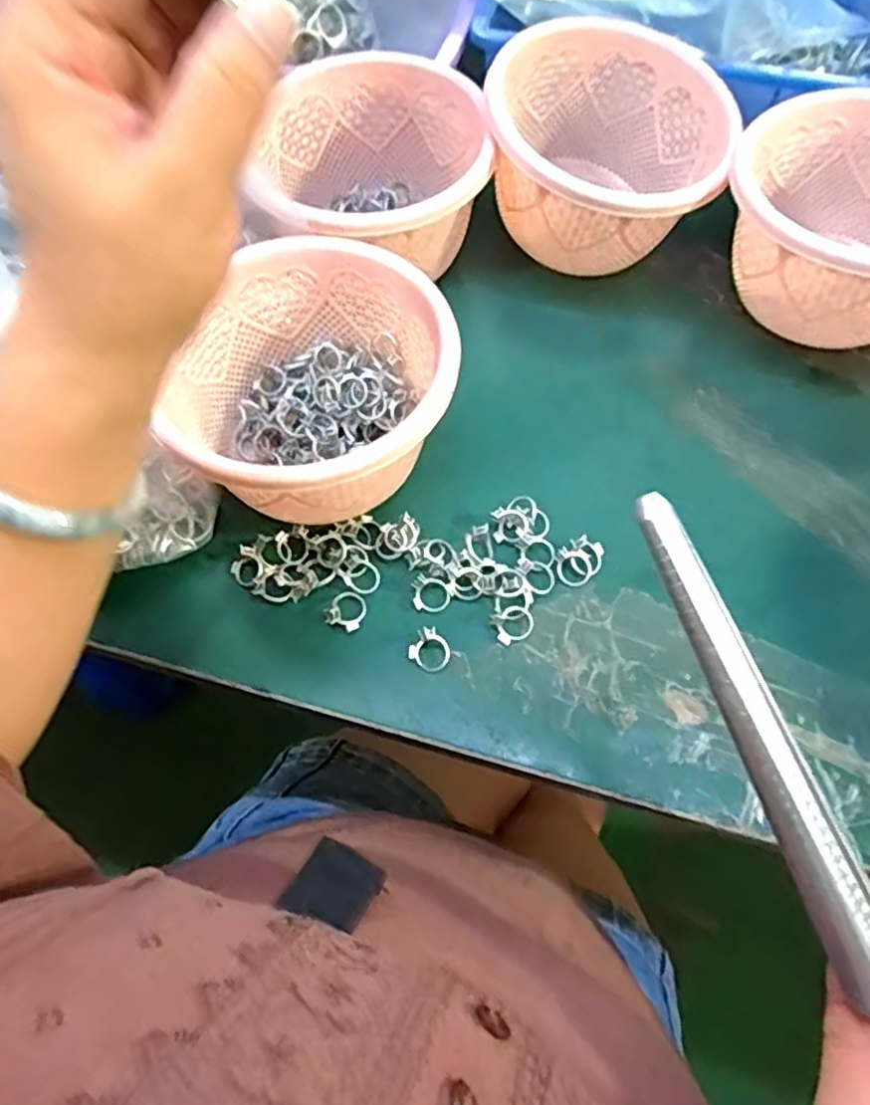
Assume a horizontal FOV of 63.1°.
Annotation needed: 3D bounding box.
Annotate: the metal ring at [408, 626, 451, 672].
[{"bbox_3d":[-0.002,0.048,0.351,0.020,0.007,0.019,0,63,1],"label":"metal ring"}]

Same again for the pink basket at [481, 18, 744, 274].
[{"bbox_3d":[0.104,-0.242,0.439,0.141,0.085,0.139,16,65,9],"label":"pink basket"}]

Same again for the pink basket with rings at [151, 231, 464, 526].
[{"bbox_3d":[-0.060,-0.078,0.369,0.143,0.084,0.143,33,68,16],"label":"pink basket with rings"}]

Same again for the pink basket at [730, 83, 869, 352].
[{"bbox_3d":[0.241,-0.188,0.410,0.137,0.079,0.146,-41,70,-18],"label":"pink basket"}]

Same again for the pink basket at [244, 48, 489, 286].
[{"bbox_3d":[-0.038,-0.227,0.439,0.135,0.074,0.146,-9,63,-3],"label":"pink basket"}]

